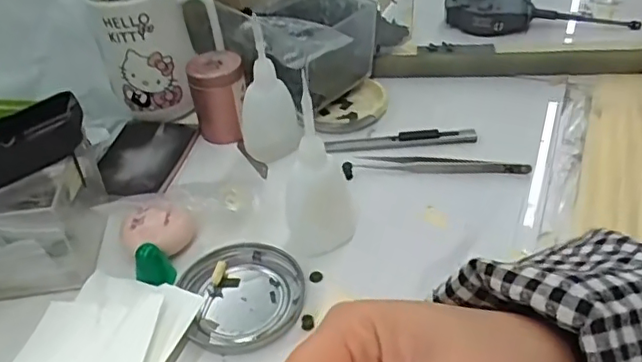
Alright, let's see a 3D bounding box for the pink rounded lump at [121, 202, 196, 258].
[{"bbox_3d":[-0.111,0.031,0.397,0.046,0.026,0.025,2,40,8],"label":"pink rounded lump"}]

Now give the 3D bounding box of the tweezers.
[{"bbox_3d":[0.090,-0.013,0.447,0.127,0.009,0.014,6,41,12],"label":"tweezers"}]

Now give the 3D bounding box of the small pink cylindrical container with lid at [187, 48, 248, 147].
[{"bbox_3d":[-0.085,-0.071,0.493,0.043,0.061,0.043,-2,40,2],"label":"small pink cylindrical container with lid"}]

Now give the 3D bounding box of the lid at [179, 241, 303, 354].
[{"bbox_3d":[-0.046,0.071,0.366,0.071,0.012,0.074,-2,40,2],"label":"lid"}]

